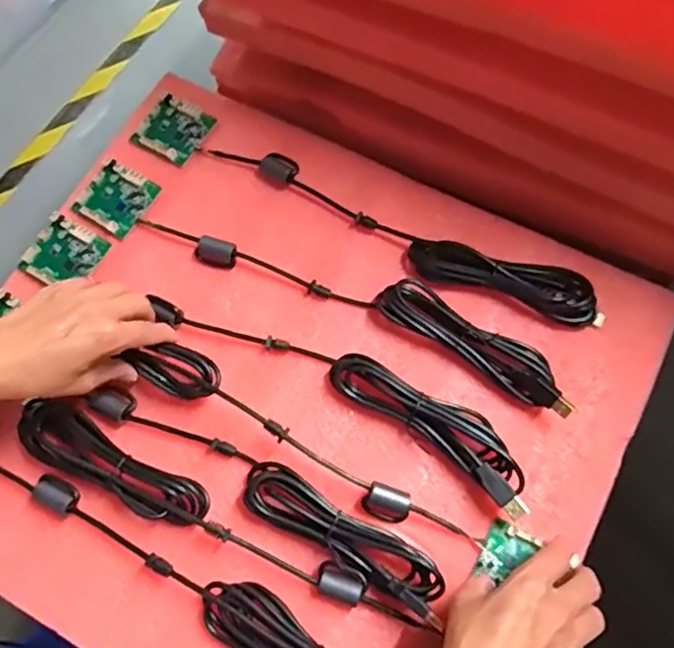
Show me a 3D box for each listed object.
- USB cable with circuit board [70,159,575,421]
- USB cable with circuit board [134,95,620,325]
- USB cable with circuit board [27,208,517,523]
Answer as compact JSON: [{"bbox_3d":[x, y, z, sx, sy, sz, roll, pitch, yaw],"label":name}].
[{"bbox_3d":[-0.024,-0.036,0.486,0.428,0.023,0.056,24,73,10],"label":"USB cable with circuit board"},{"bbox_3d":[0.015,-0.099,0.506,0.422,0.025,0.054,26,73,11],"label":"USB cable with circuit board"},{"bbox_3d":[-0.057,0.018,0.470,0.431,0.020,0.057,26,73,10],"label":"USB cable with circuit board"}]

